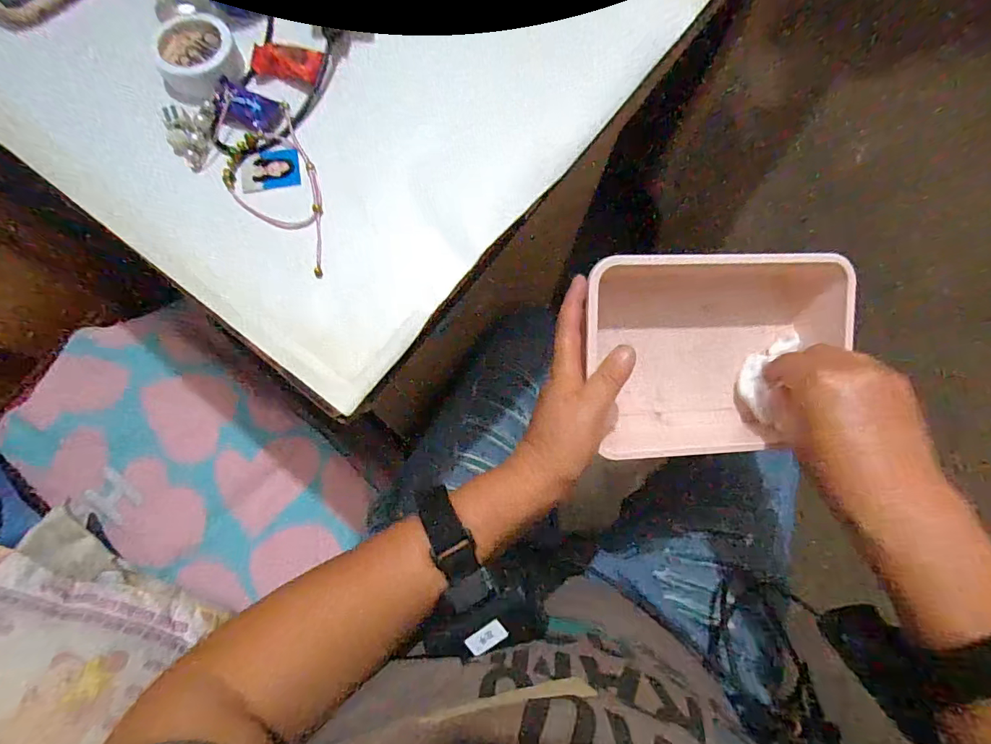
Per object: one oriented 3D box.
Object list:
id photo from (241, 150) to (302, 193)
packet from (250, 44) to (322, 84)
[{"bbox_3d":[-0.143,-0.128,0.300,0.035,0.004,0.027,-12,80,-13],"label":"id photo"},{"bbox_3d":[-0.139,-0.206,0.312,0.046,0.006,0.024,10,75,3],"label":"packet"}]

